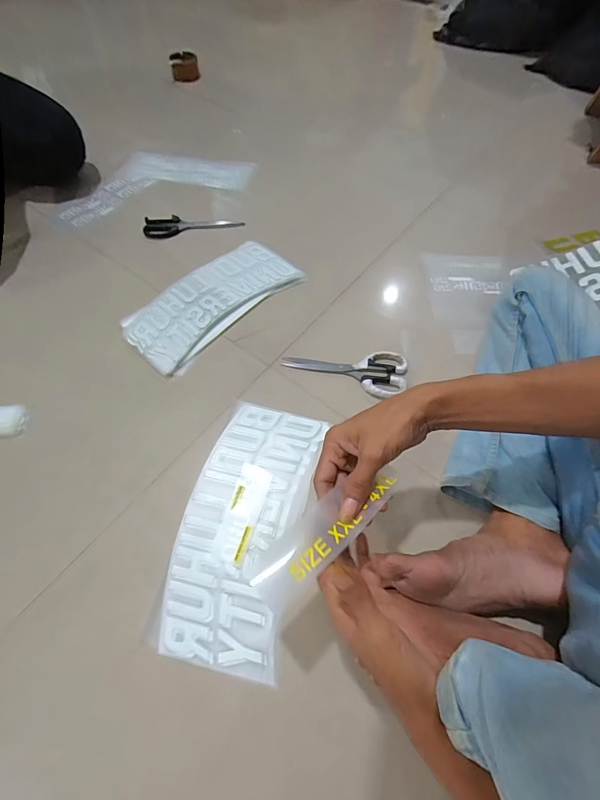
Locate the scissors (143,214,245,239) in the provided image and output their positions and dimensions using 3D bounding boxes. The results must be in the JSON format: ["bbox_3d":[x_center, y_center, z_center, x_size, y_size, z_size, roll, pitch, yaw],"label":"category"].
[{"bbox_3d":[-0.217,-0.354,0.728,0.195,0.020,0.046,0,61,-2],"label":"scissors"}]

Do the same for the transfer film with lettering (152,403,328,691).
[{"bbox_3d":[-0.070,0.150,0.459,0.145,0.007,0.309,12,61,5],"label":"transfer film with lettering"}]

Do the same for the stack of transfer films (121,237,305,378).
[{"bbox_3d":[-0.152,-0.178,0.631,0.144,0.022,0.307,40,67,19],"label":"stack of transfer films"}]

